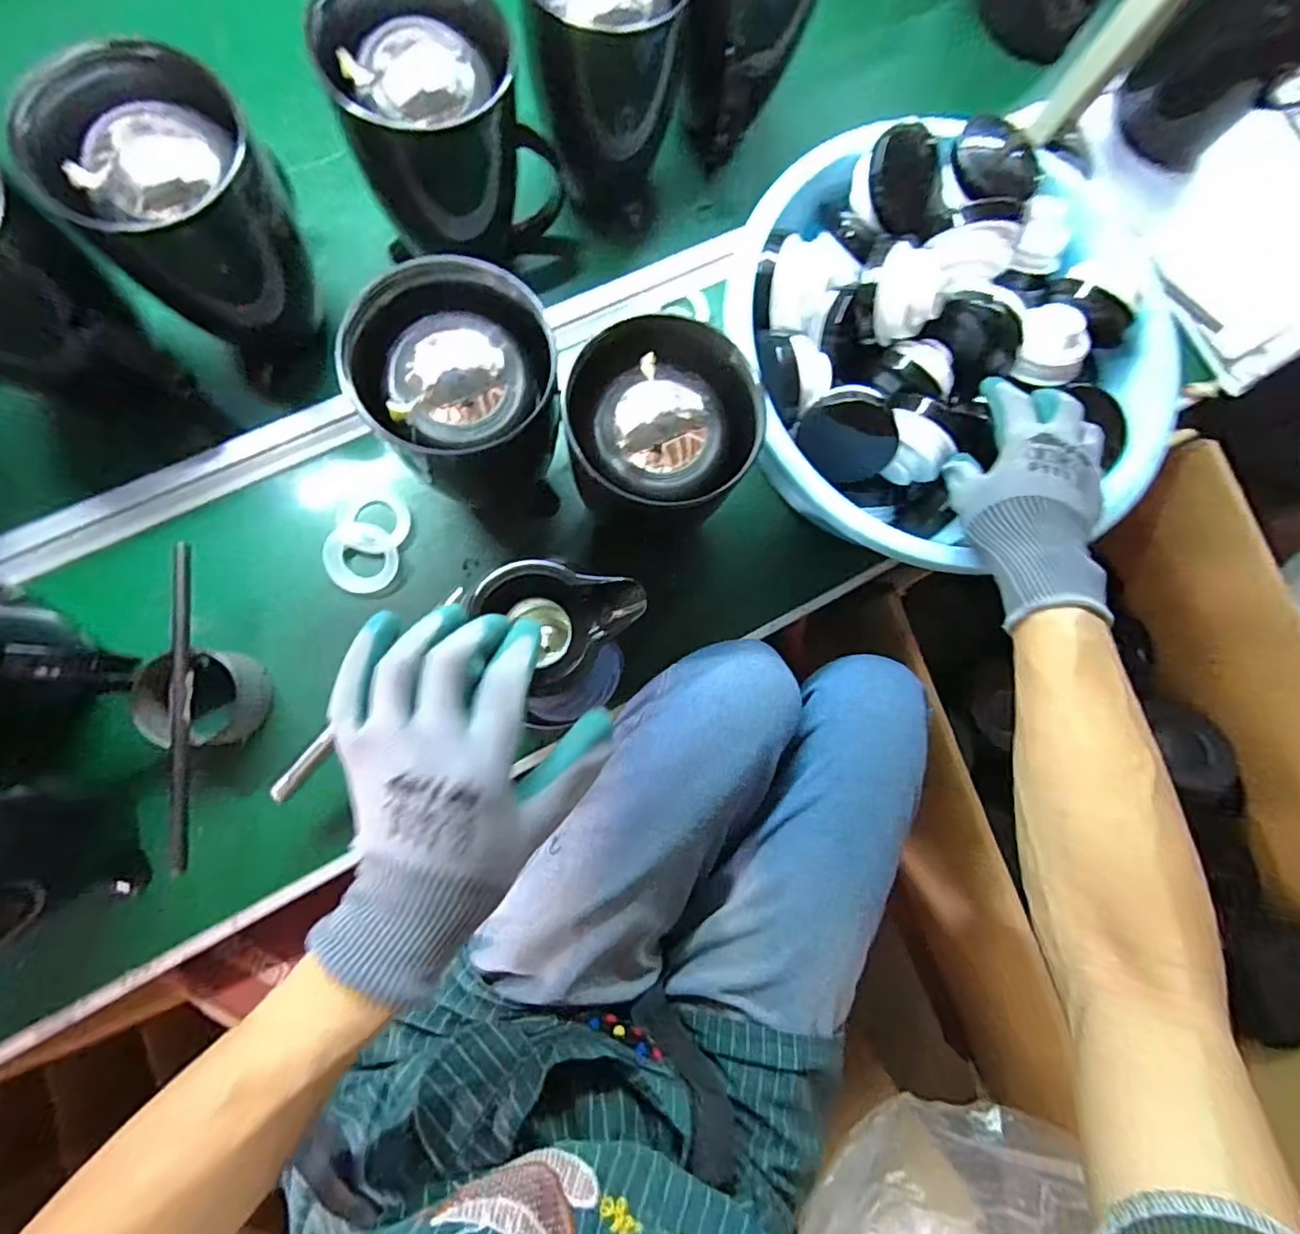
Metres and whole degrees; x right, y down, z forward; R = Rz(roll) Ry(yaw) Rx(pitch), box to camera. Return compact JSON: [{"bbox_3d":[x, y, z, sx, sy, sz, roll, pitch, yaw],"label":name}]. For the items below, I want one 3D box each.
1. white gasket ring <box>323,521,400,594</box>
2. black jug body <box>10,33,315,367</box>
[{"bbox_3d":[-0.251,-0.051,0.510,0.059,0.009,0.061,2,79,-13],"label":"white gasket ring"},{"bbox_3d":[-0.330,-0.283,0.434,0.108,0.167,0.111,1,82,-6],"label":"black jug body"}]

